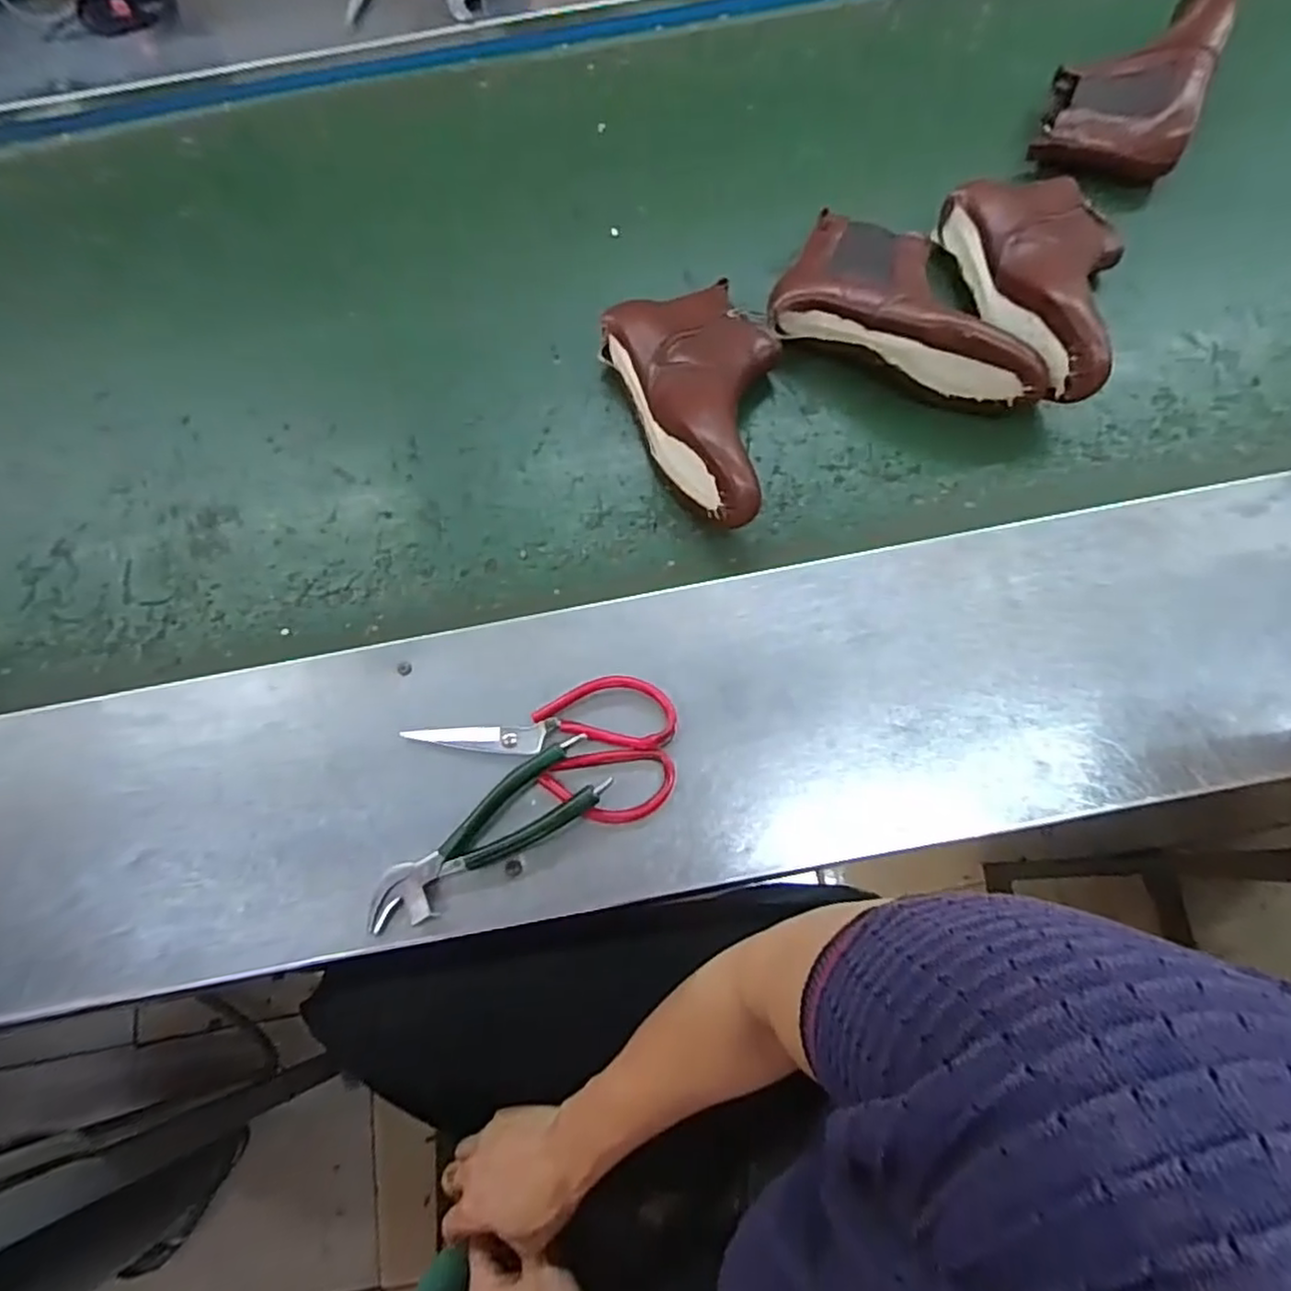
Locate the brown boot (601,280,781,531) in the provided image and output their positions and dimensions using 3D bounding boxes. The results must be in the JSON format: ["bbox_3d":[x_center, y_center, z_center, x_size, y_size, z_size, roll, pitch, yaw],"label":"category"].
[{"bbox_3d":[0.067,-0.221,0.615,0.145,0.084,0.250,-23,73,-5],"label":"brown boot"}]

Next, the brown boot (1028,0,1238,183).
[{"bbox_3d":[0.506,-0.596,0.718,0.134,0.075,0.235,21,74,9],"label":"brown boot"}]

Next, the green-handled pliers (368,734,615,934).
[{"bbox_3d":[-0.117,0.138,0.497,0.192,0.030,0.054,-33,74,-8],"label":"green-handled pliers"}]

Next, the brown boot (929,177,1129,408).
[{"bbox_3d":[0.384,-0.333,0.632,0.141,0.082,0.245,-14,72,-2],"label":"brown boot"}]

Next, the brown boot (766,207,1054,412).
[{"bbox_3d":[0.252,-0.314,0.632,0.254,0.088,0.137,28,75,11],"label":"brown boot"}]

